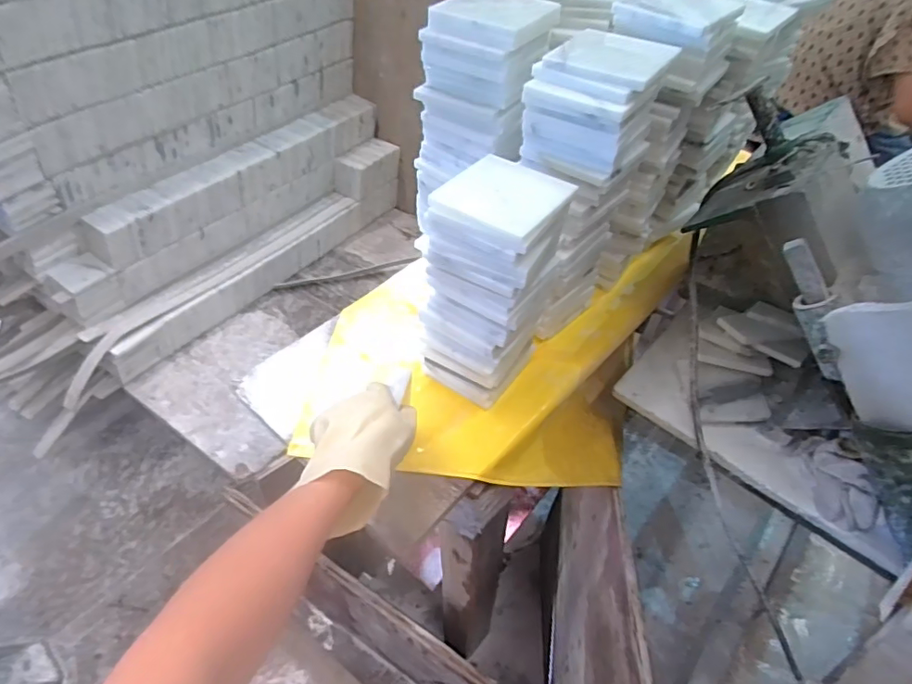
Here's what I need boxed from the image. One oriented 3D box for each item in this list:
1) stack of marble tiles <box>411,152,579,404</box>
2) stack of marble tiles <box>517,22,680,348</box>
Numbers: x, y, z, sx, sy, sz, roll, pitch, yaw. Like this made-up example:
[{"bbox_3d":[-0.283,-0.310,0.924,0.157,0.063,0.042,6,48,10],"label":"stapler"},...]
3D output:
[{"bbox_3d":[0.036,-0.060,0.576,0.112,0.261,0.105,27,52,19],"label":"stack of marble tiles"},{"bbox_3d":[0.127,-0.159,0.617,0.141,0.323,0.116,-32,57,-28],"label":"stack of marble tiles"}]

